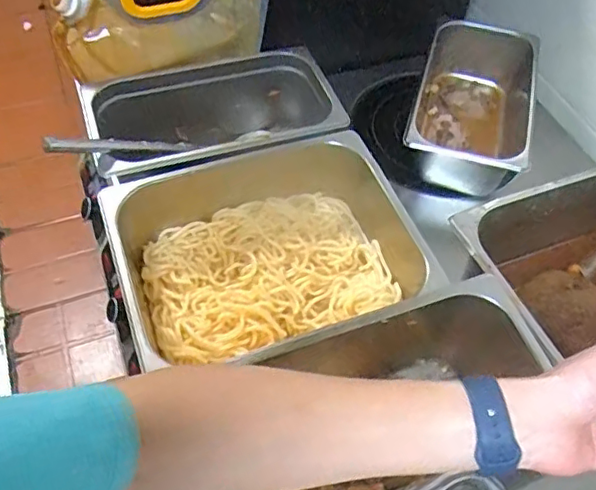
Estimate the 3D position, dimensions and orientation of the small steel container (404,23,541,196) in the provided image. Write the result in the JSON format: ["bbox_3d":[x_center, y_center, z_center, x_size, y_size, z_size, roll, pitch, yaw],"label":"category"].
[{"bbox_3d":[0.271,-0.213,0.929,0.168,0.101,0.327,16,55,8],"label":"small steel container"}]

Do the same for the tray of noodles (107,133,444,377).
[{"bbox_3d":[-0.029,0.013,0.678,0.352,0.115,0.266,-13,57,-12],"label":"tray of noodles"}]

